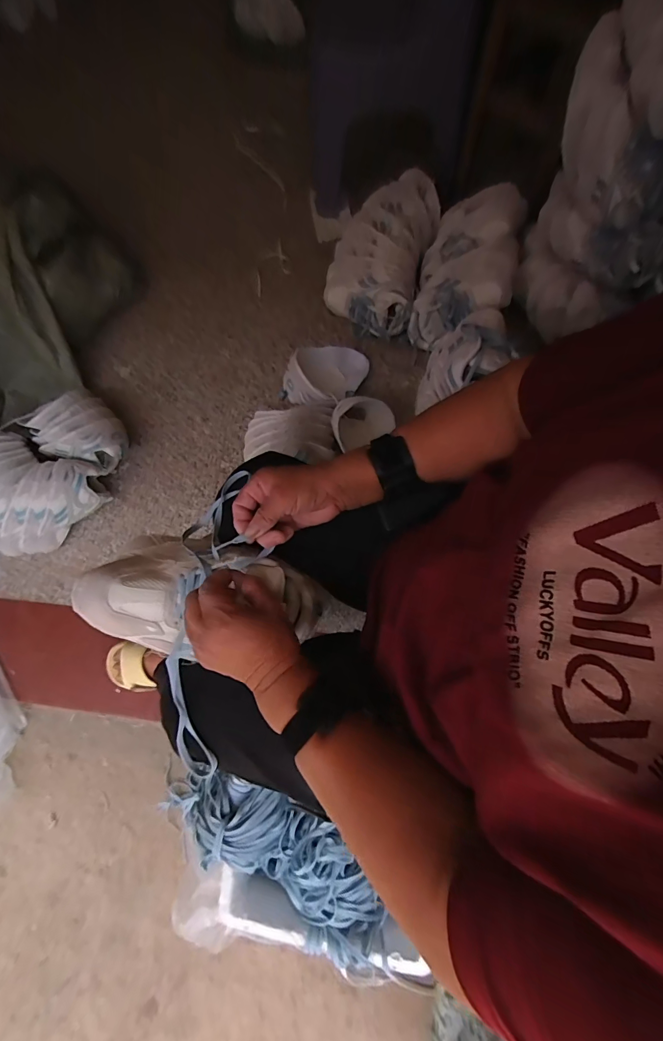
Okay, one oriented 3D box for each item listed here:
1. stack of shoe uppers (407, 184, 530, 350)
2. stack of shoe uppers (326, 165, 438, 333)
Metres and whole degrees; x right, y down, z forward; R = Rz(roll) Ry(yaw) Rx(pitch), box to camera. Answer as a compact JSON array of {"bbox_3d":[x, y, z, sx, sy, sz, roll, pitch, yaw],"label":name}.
[{"bbox_3d":[0.317,-0.589,0.916,0.207,0.168,0.334,11,76,8],"label":"stack of shoe uppers"},{"bbox_3d":[0.128,-0.688,0.992,0.239,0.130,0.406,16,76,9],"label":"stack of shoe uppers"}]

